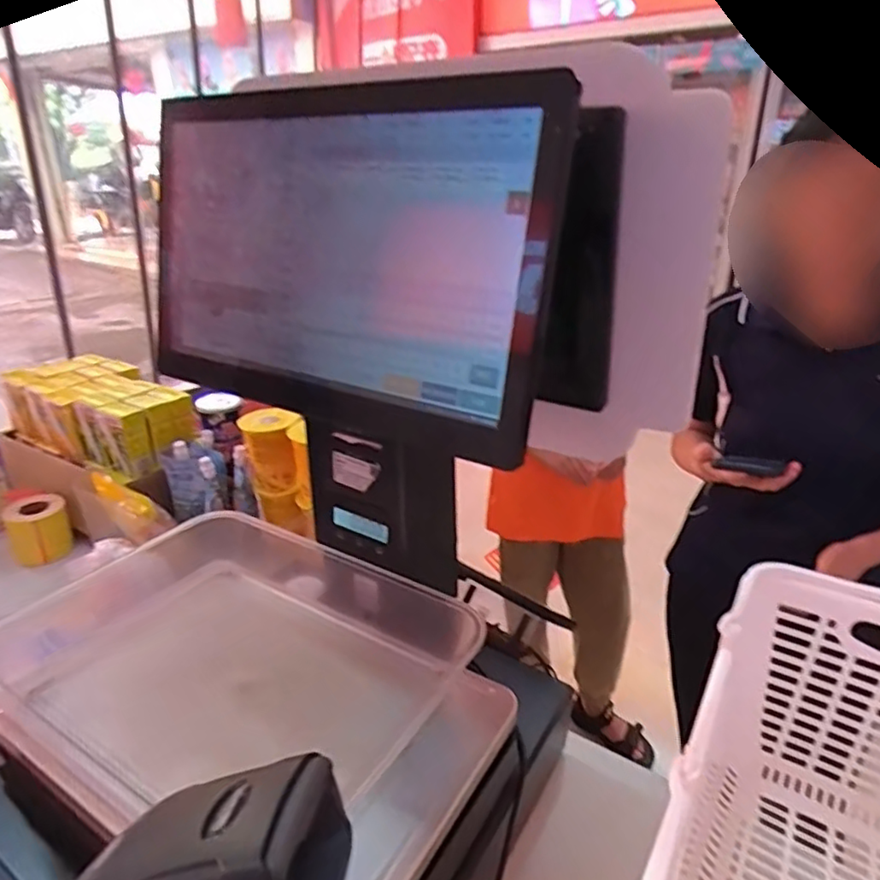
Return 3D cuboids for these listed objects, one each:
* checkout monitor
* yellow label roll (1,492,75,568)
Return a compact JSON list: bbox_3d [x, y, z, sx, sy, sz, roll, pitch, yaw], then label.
[{"bbox_3d":[-0.090,-0.133,0.472,0.372,0.230,0.082,16,28,33],"label":"checkout monitor"},{"bbox_3d":[-0.631,0.142,0.971,0.086,0.089,0.090,-14,27,-28],"label":"yellow label roll"}]

